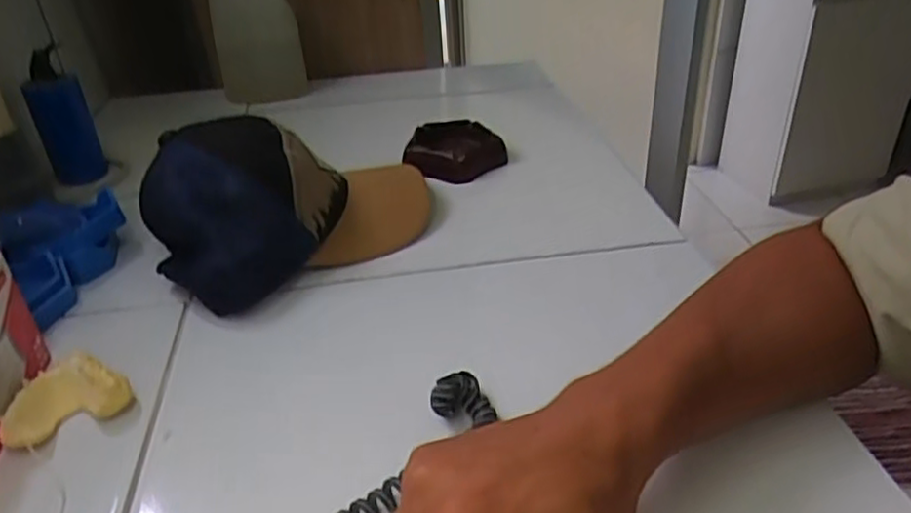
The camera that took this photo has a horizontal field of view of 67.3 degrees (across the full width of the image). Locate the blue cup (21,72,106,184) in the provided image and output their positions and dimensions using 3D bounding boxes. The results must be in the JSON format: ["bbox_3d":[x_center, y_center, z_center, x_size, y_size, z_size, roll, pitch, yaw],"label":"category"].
[{"bbox_3d":[-0.381,-0.120,0.675,0.050,0.101,0.040,-19,37,-25],"label":"blue cup"}]

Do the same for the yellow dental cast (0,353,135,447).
[{"bbox_3d":[-0.238,0.086,0.415,0.069,0.025,0.048,-24,37,-29],"label":"yellow dental cast"}]

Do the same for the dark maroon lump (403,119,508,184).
[{"bbox_3d":[0.000,-0.112,0.705,0.100,0.026,0.111,-3,32,1],"label":"dark maroon lump"}]

